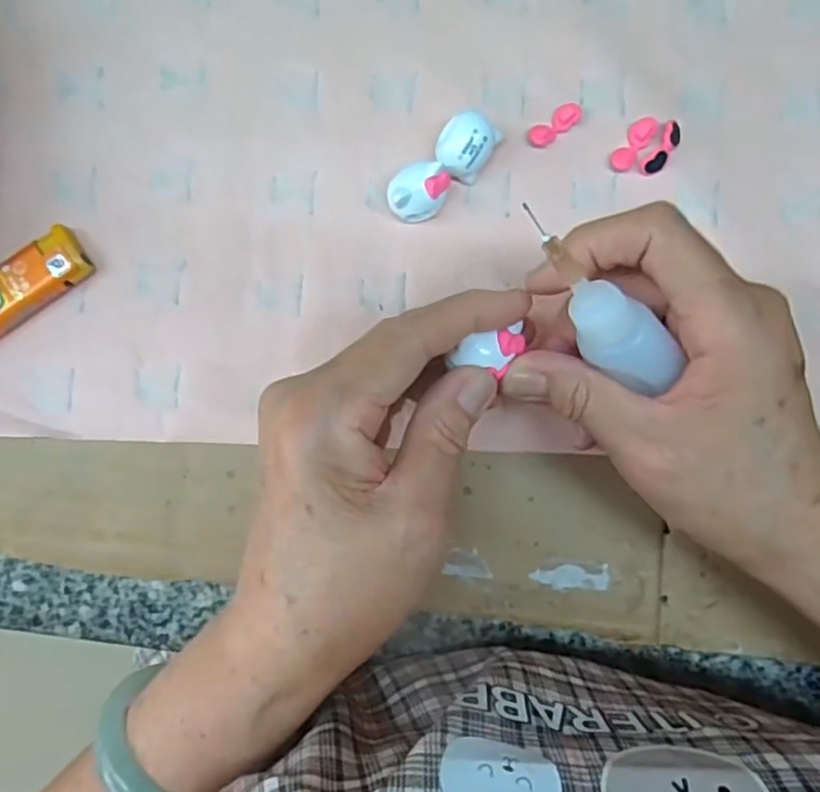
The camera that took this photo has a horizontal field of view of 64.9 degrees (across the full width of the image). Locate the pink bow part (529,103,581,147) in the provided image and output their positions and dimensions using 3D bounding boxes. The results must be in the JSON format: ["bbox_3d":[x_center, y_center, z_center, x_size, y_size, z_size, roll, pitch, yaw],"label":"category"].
[{"bbox_3d":[0.062,-0.115,0.272,0.025,0.006,0.010,-37,88,-1],"label":"pink bow part"}]

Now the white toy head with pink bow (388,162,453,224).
[{"bbox_3d":[0.004,-0.082,0.264,0.025,0.020,0.020,-12,88,0],"label":"white toy head with pink bow"}]

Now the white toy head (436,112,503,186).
[{"bbox_3d":[0.023,-0.101,0.264,0.020,0.022,0.025,34,89,2],"label":"white toy head"}]

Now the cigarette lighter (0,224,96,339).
[{"bbox_3d":[-0.169,-0.038,0.266,0.079,0.010,0.022,-36,88,0],"label":"cigarette lighter"}]

